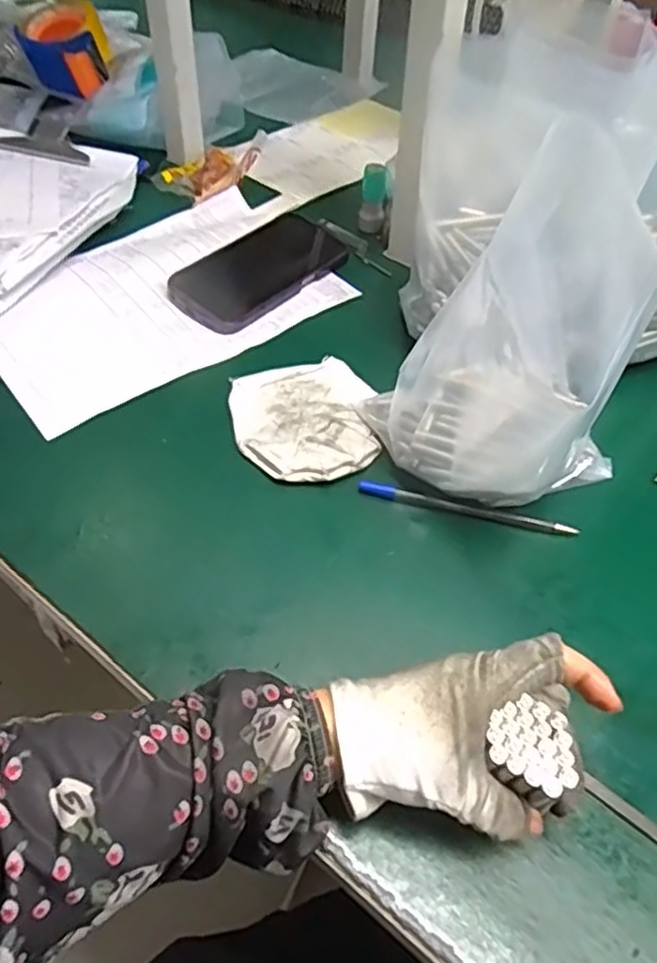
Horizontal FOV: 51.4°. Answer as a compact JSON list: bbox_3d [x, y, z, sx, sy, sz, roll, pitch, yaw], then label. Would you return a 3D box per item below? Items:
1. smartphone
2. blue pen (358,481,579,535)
[{"bbox_3d":[-0.060,-0.190,0.611,0.083,0.015,0.171,31,55,22],"label":"smartphone"},{"bbox_3d":[0.090,0.016,0.449,0.139,0.012,0.012,13,50,8],"label":"blue pen"}]

